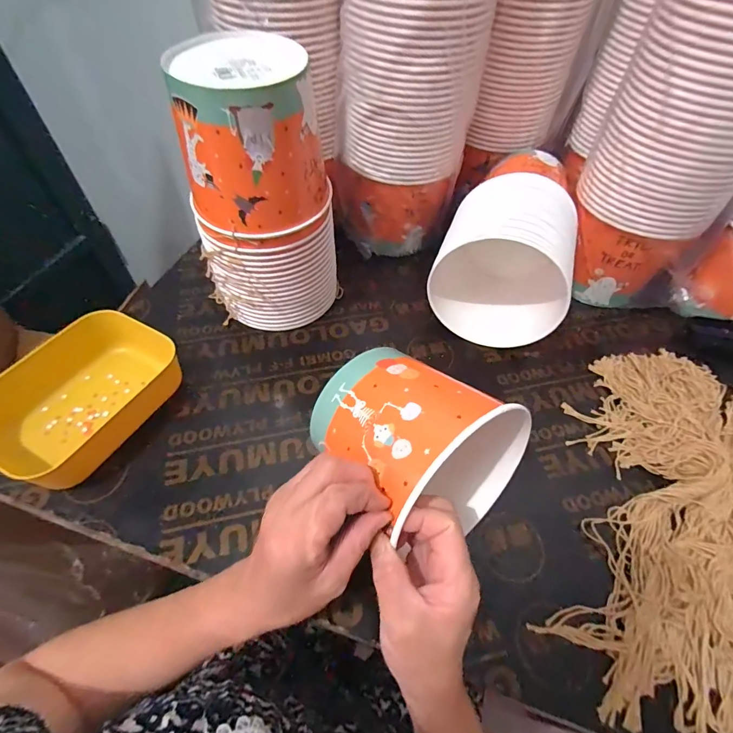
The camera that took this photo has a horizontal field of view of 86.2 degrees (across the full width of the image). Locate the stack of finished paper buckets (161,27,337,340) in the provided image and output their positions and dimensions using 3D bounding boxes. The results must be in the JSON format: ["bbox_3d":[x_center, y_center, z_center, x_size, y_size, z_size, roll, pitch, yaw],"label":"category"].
[{"bbox_3d":[-0.117,-0.187,0.462,0.138,0.281,0.132,12,54,7],"label":"stack of finished paper buckets"}]

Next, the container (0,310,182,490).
[{"bbox_3d":[-0.312,0.029,0.438,0.137,0.059,0.202,27,57,17],"label":"container"}]

